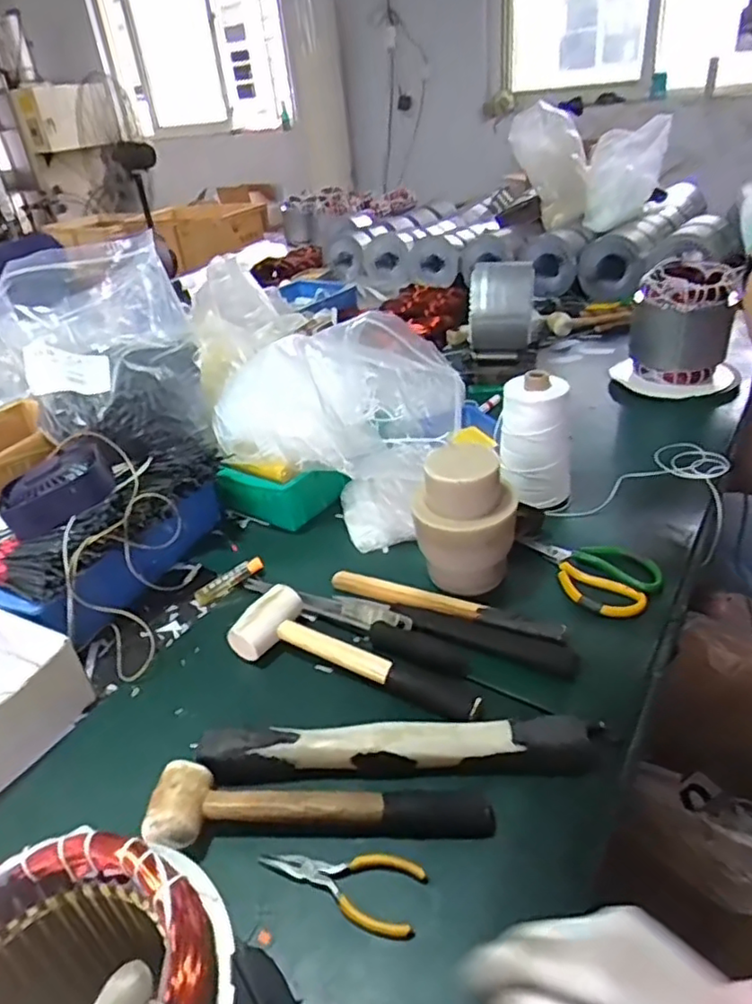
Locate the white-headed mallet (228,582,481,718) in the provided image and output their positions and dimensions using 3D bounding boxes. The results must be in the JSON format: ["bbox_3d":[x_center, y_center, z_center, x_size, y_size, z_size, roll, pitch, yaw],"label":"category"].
[{"bbox_3d":[-0.022,0.149,0.611,0.251,0.043,0.072,14,38,28],"label":"white-headed mallet"}]

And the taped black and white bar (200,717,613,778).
[{"bbox_3d":[0.024,0.205,0.523,0.332,0.033,0.039,-3,33,5],"label":"taped black and white bar"}]

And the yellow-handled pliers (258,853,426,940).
[{"bbox_3d":[-0.028,0.269,0.452,0.117,0.006,0.048,6,35,18],"label":"yellow-handled pliers"}]

